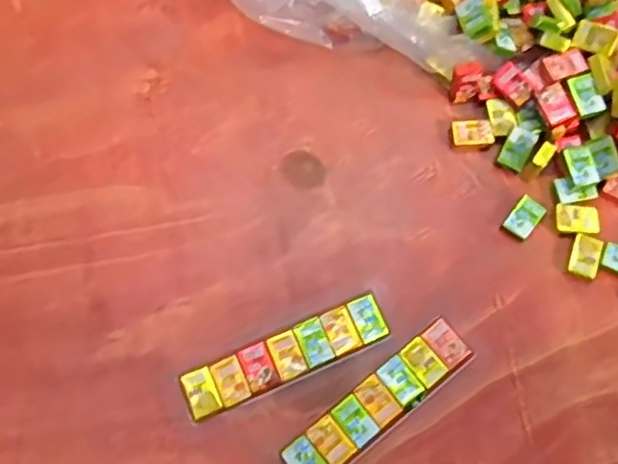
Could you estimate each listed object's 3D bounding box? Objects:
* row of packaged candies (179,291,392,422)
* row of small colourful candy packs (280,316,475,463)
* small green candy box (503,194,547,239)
[{"bbox_3d":[-0.013,0.071,0.360,0.119,0.010,0.027,-24,76,-7],"label":"row of packaged candies"},{"bbox_3d":[0.039,0.096,0.354,0.118,0.010,0.028,-38,78,-10],"label":"row of small colourful candy packs"},{"bbox_3d":[0.132,-0.009,0.385,0.017,0.009,0.026,38,77,9],"label":"small green candy box"}]

